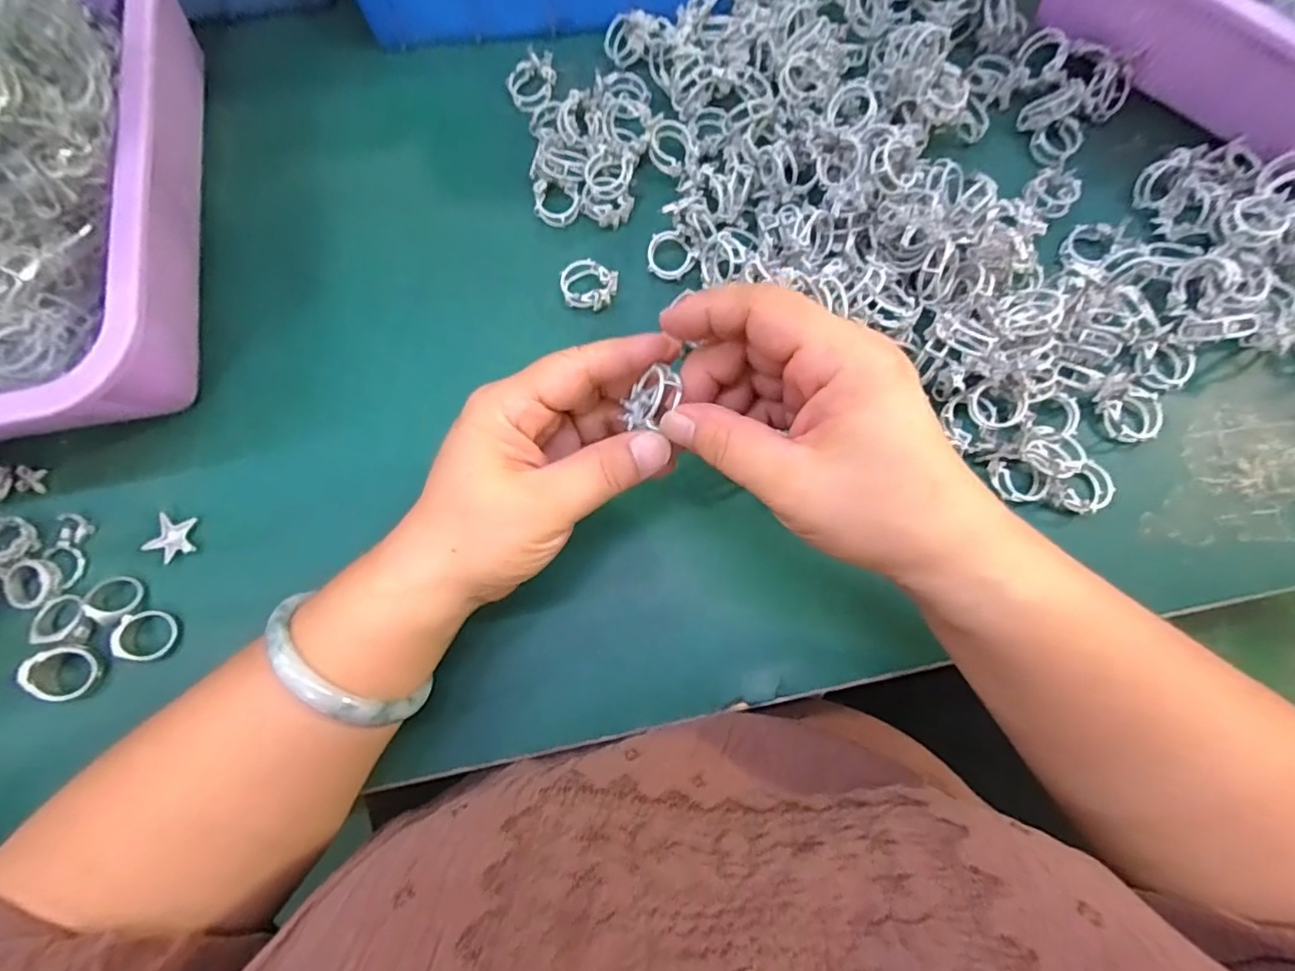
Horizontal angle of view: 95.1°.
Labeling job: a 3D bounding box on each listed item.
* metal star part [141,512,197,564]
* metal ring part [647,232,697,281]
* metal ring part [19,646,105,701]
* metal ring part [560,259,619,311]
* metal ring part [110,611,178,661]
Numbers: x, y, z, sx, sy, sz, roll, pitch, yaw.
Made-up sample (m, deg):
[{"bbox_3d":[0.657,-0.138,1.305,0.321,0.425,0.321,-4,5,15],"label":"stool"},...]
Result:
[{"bbox_3d":[-0.235,0.026,0.293,0.020,0.005,0.023,19,78,5],"label":"metal star part"},{"bbox_3d":[0.013,-0.125,0.322,0.027,0.007,0.025,16,78,4],"label":"metal ring part"},{"bbox_3d":[-0.269,0.085,0.270,0.021,0.018,0.024,-23,78,-5],"label":"metal ring part"},{"bbox_3d":[-0.031,-0.108,0.319,0.031,0.010,0.025,18,78,4],"label":"metal ring part"},{"bbox_3d":[-0.237,0.071,0.280,0.023,0.014,0.022,-1,79,1],"label":"metal ring part"}]

